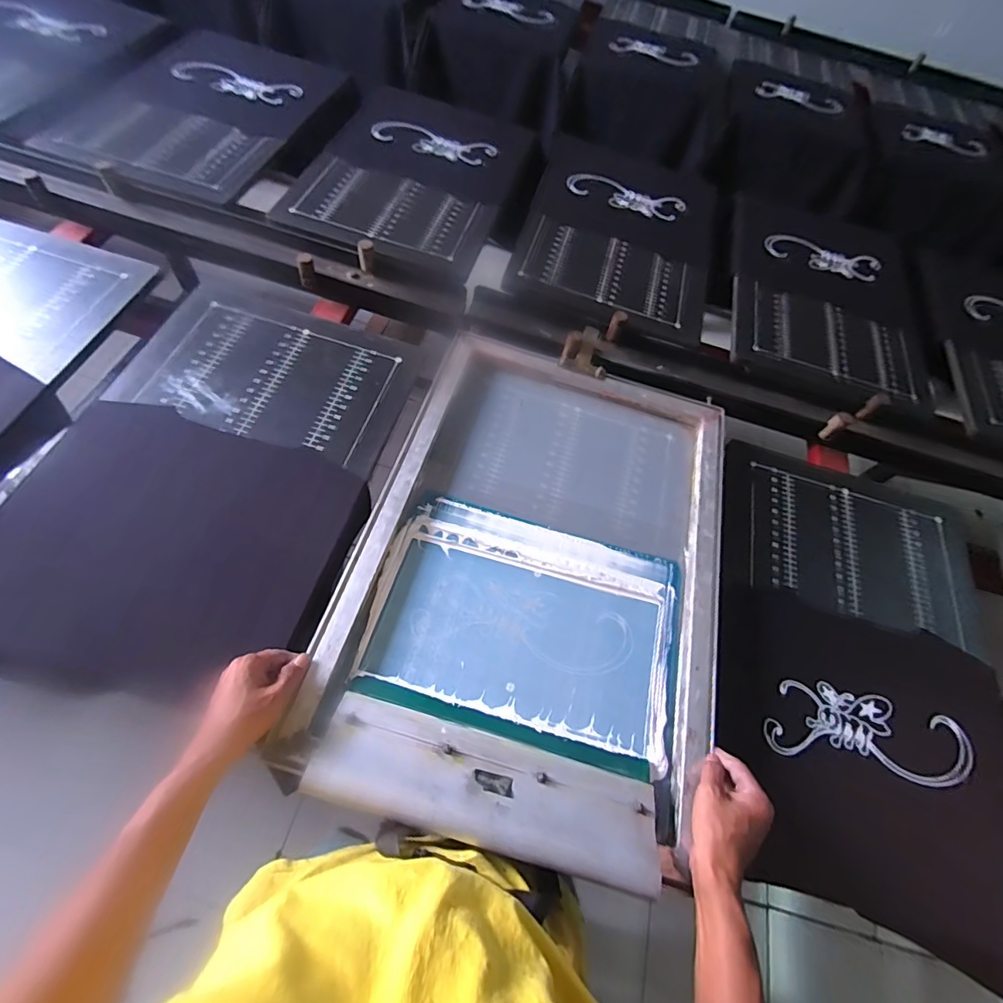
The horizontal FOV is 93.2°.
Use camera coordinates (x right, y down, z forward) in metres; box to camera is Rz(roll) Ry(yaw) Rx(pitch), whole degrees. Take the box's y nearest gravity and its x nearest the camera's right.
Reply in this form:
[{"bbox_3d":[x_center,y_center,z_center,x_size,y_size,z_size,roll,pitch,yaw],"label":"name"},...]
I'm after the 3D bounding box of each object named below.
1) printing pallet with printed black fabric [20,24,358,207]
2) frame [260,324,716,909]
[{"bbox_3d":[-0.644,-0.848,1.021,0.398,0.049,0.620,16,62,0],"label":"printing pallet with printed black fabric"},{"bbox_3d":[0.059,0.065,0.627,0.448,0.065,0.638,17,59,1],"label":"frame"}]

